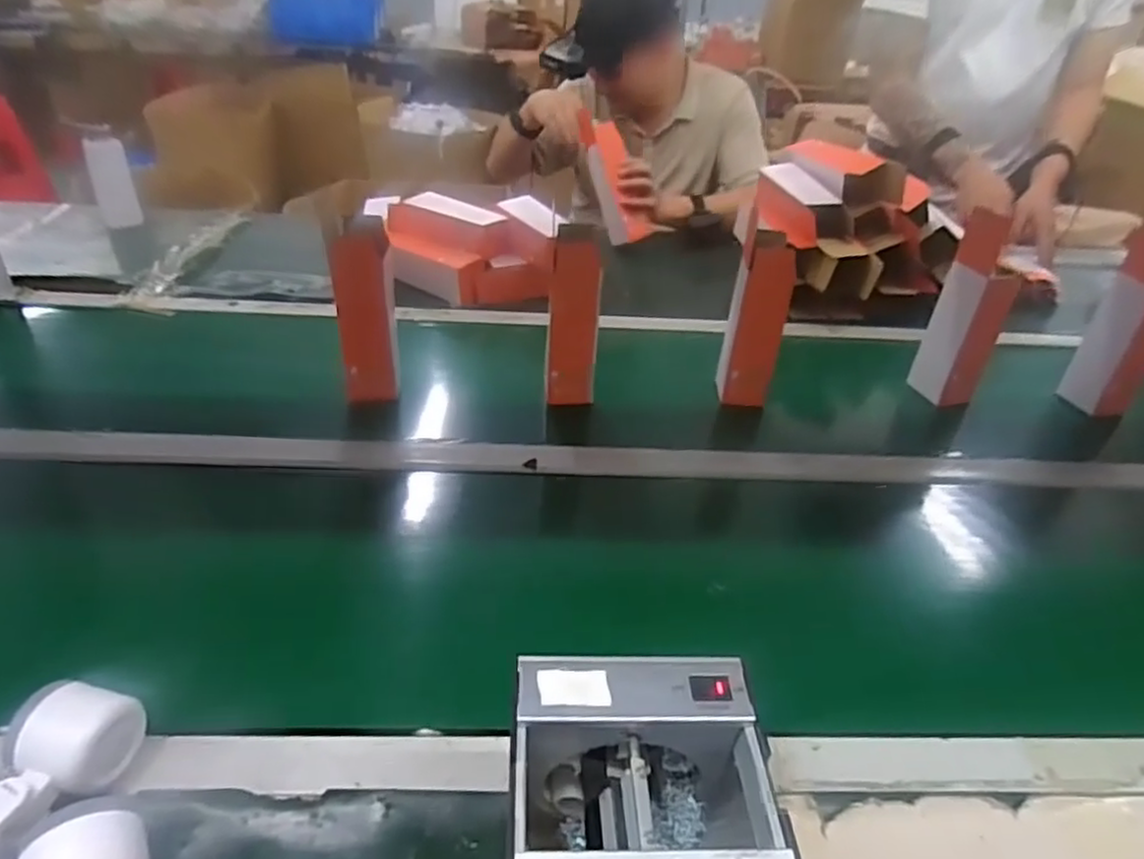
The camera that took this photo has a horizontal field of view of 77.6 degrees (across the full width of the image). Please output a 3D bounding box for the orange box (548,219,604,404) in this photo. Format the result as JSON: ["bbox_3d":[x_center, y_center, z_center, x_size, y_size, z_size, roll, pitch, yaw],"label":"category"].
[{"bbox_3d":[0.002,-0.120,0.830,0.056,0.178,0.068,4,34,0],"label":"orange box"}]

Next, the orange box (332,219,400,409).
[{"bbox_3d":[-0.232,-0.135,0.809,0.059,0.192,0.075,-4,35,-13],"label":"orange box"}]

